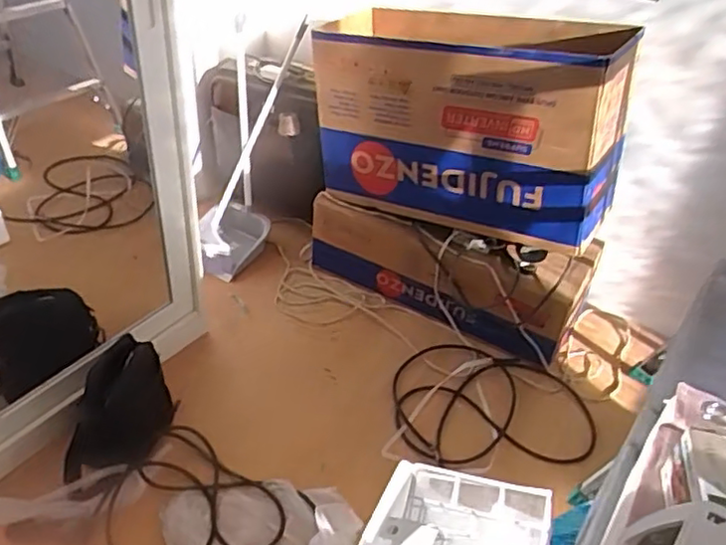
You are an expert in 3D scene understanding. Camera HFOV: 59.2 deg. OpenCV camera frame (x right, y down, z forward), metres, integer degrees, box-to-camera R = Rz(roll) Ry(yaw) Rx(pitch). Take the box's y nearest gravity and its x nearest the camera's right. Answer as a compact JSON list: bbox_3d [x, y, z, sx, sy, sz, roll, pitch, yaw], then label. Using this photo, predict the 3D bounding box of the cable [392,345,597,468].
[{"bbox_3d":[0.341,0.334,1.696,0.526,0.037,0.396,-1,38,-8],"label":"cable"}]

